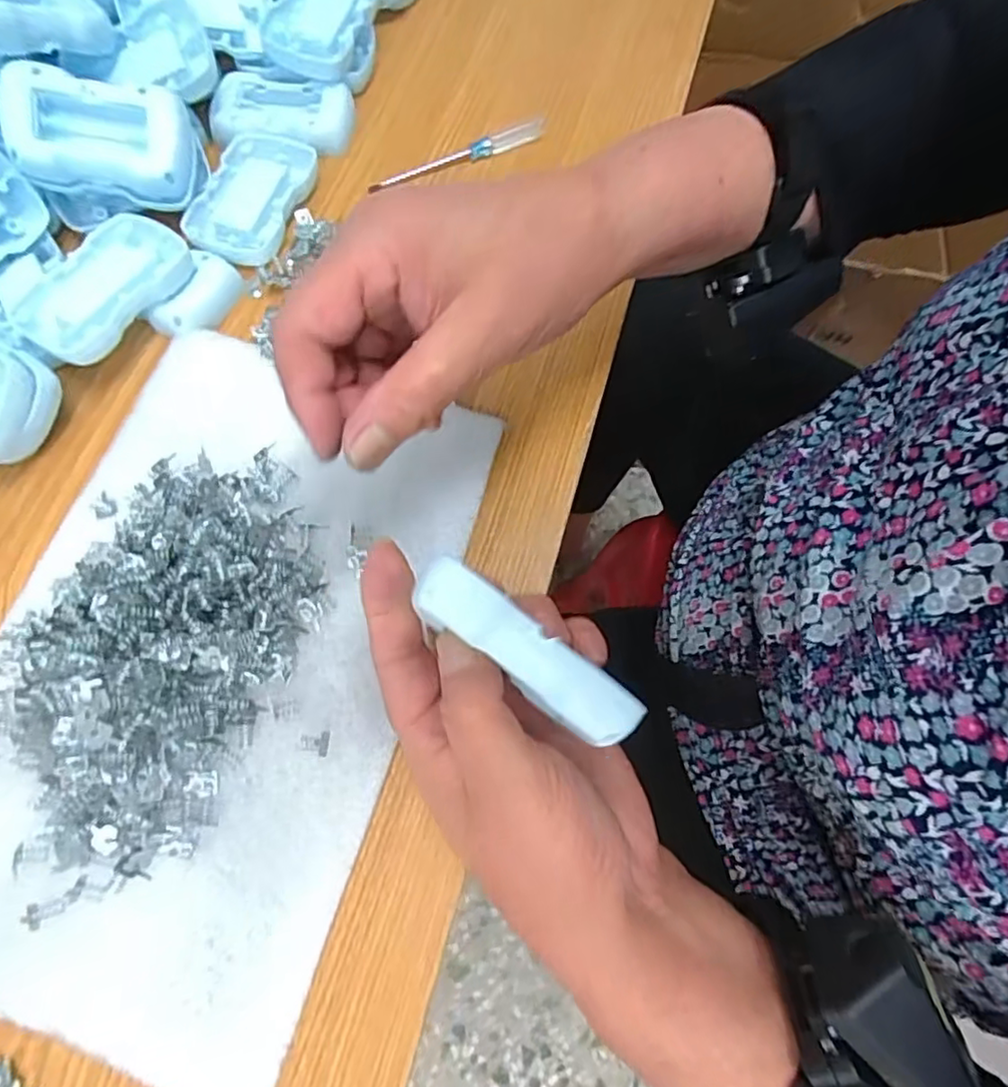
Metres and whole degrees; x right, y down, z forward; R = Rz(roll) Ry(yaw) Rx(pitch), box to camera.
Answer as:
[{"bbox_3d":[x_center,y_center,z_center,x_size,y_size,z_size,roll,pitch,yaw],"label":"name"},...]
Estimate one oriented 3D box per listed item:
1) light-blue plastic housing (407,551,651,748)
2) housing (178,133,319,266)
[{"bbox_3d":[0.007,0.034,0.198,0.079,0.008,0.019,37,74,0],"label":"light-blue plastic housing"},{"bbox_3d":[-0.150,-0.205,0.369,0.051,0.010,0.094,15,71,4],"label":"housing"}]

